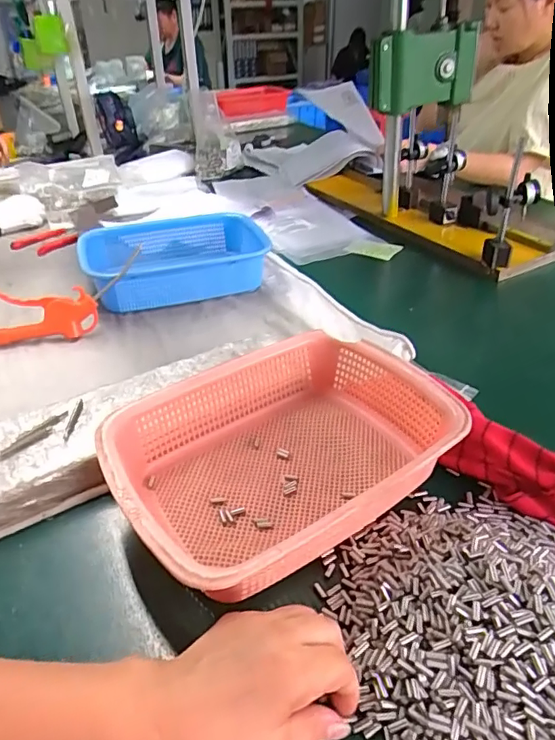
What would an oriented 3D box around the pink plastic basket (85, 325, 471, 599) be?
[{"bbox_3d":[0.004,0.075,0.479,0.288,0.077,0.215,-22,40,-26],"label":"pink plastic basket"}]

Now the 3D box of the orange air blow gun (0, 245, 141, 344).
[{"bbox_3d":[-0.326,-0.087,0.713,0.247,0.093,0.052,-10,36,-12],"label":"orange air blow gun"}]

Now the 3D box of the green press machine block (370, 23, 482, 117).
[{"bbox_3d":[0.259,-0.533,0.924,0.189,0.120,0.076,-22,40,-26],"label":"green press machine block"}]

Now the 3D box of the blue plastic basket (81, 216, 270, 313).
[{"bbox_3d":[-0.161,-0.182,0.859,0.296,0.071,0.207,-12,37,-14],"label":"blue plastic basket"}]

